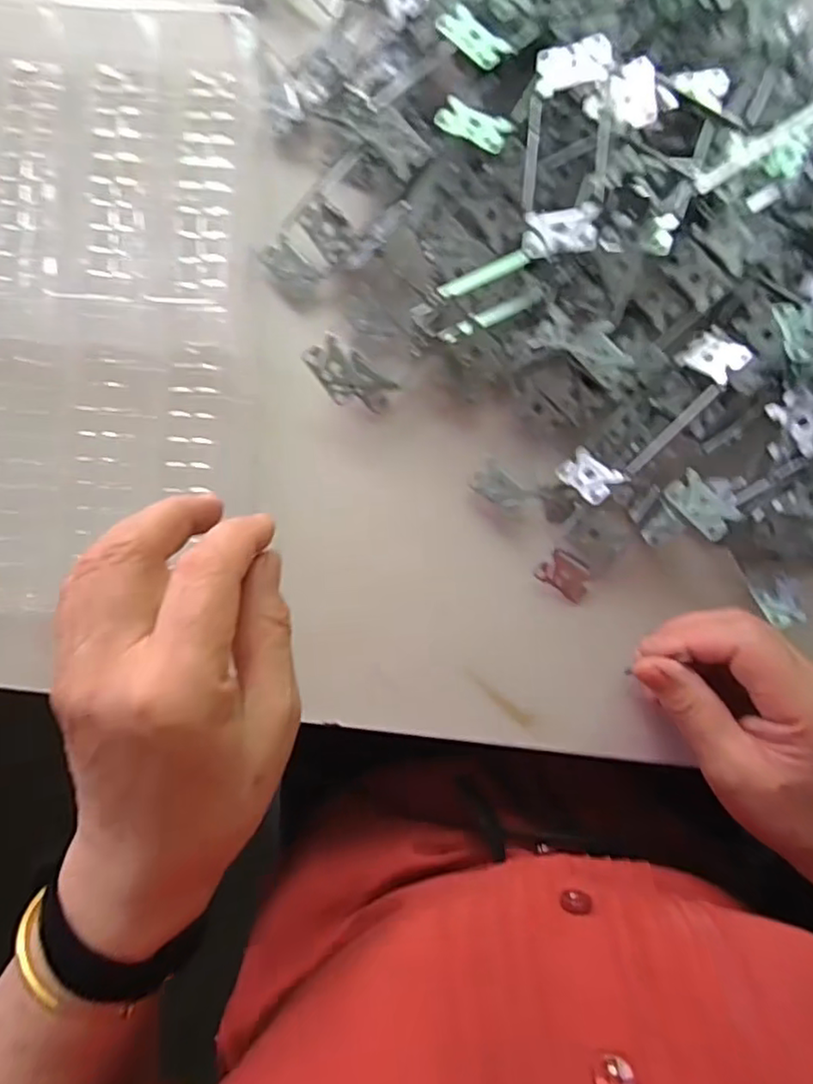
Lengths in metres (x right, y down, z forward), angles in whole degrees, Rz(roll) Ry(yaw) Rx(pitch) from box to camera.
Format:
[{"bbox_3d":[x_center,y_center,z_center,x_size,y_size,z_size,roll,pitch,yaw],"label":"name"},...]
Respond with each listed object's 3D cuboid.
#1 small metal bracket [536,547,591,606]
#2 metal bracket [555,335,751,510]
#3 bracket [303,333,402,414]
[{"bbox_3d":[0.091,0.019,0.354,0.033,0.011,0.021,31,85,-2],"label":"small metal bracket"},{"bbox_3d":[0.128,-0.064,0.326,0.106,0.009,0.033,-44,62,8],"label":"metal bracket"},{"bbox_3d":[-0.032,-0.090,0.345,0.052,0.010,0.029,25,85,-31],"label":"bracket"}]

